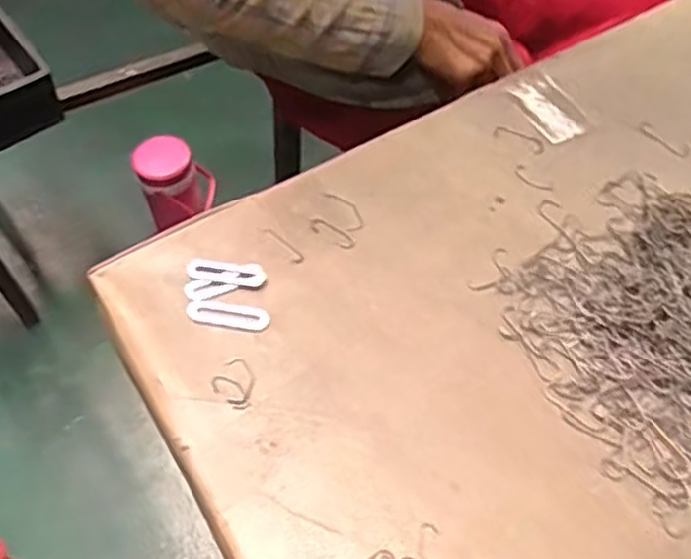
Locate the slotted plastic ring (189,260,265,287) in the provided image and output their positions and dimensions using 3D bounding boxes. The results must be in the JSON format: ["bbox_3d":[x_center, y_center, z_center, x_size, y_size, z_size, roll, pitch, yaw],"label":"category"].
[{"bbox_3d":[-0.084,-0.005,0.501,0.053,0.004,0.017,2,57,1],"label":"slotted plastic ring"}]

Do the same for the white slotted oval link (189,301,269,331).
[{"bbox_3d":[-0.080,0.024,0.484,0.055,0.004,0.017,7,57,5],"label":"white slotted oval link"}]

